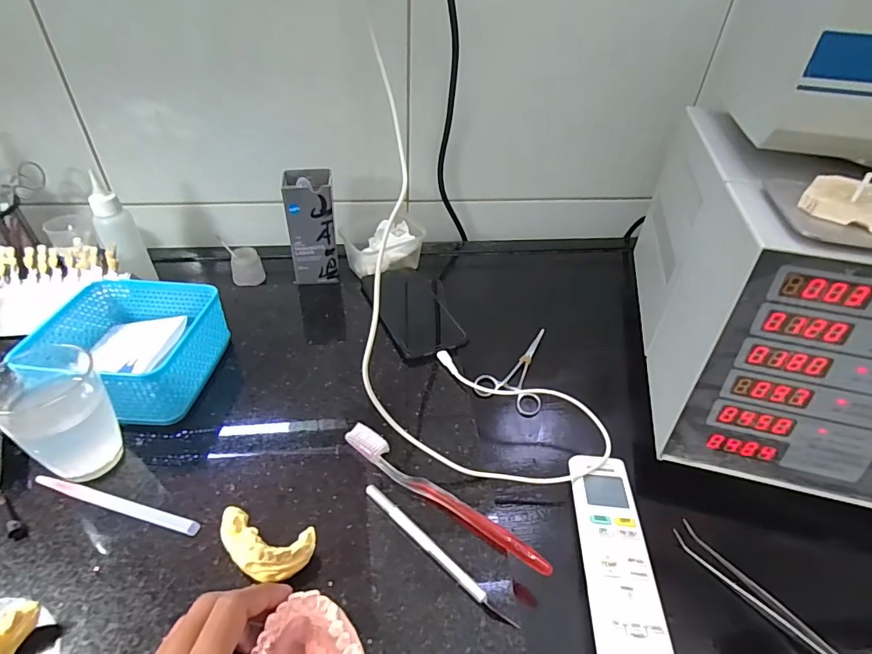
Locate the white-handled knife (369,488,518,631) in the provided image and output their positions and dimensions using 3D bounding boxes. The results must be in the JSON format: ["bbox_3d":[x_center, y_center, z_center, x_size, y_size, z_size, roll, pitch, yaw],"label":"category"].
[{"bbox_3d":[-0.001,0.159,0.336,0.139,0.006,0.009,33,48,31],"label":"white-handled knife"}]

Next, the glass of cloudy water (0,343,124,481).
[{"bbox_3d":[-0.287,0.064,0.360,0.070,0.094,0.061,31,47,30],"label":"glass of cloudy water"}]

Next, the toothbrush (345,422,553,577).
[{"bbox_3d":[0.002,0.131,0.368,0.188,0.012,0.022,28,46,27],"label":"toothbrush"}]

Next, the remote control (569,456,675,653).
[{"bbox_3d":[0.131,0.169,0.339,0.046,0.014,0.177,6,40,3],"label":"remote control"}]

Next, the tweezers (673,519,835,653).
[{"bbox_3d":[0.236,0.196,0.330,0.018,0.008,0.143,-24,47,-29],"label":"tweezers"}]

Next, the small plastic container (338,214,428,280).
[{"bbox_3d":[-0.070,-0.108,0.639,0.103,0.054,0.065,-16,43,-22],"label":"small plastic container"}]

